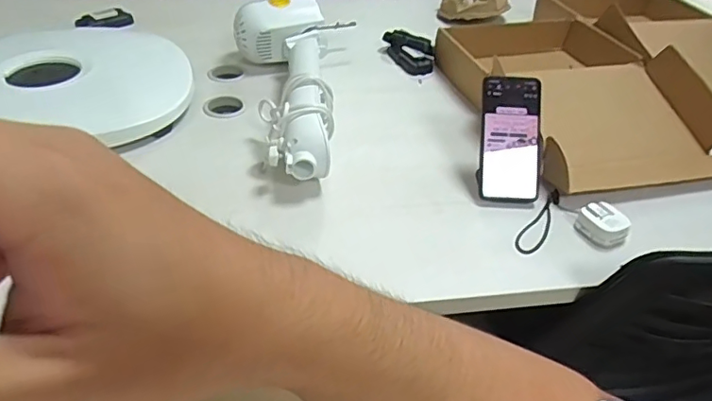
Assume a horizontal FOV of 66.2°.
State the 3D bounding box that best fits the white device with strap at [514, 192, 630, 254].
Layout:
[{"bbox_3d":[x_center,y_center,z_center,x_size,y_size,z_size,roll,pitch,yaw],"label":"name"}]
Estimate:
[{"bbox_3d":[0.267,0.035,0.663,0.104,0.033,0.127,28,44,26],"label":"white device with strap"}]

